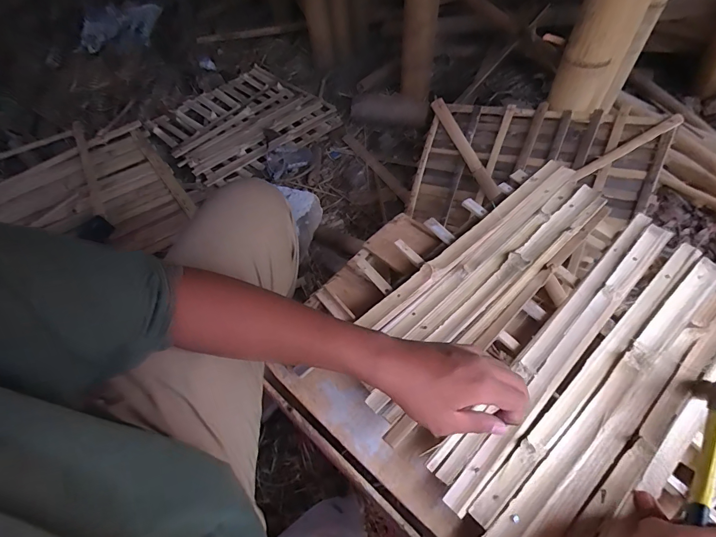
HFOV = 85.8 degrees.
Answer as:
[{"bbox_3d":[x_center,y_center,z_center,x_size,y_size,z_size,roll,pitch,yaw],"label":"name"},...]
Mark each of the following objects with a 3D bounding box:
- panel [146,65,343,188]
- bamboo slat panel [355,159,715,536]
[{"bbox_3d":[-0.390,-0.520,1.336,0.549,0.054,0.482,-35,60,-21],"label":"panel"},{"bbox_3d":[0.259,0.082,0.512,0.501,0.031,0.369,-35,60,-21],"label":"bamboo slat panel"}]

